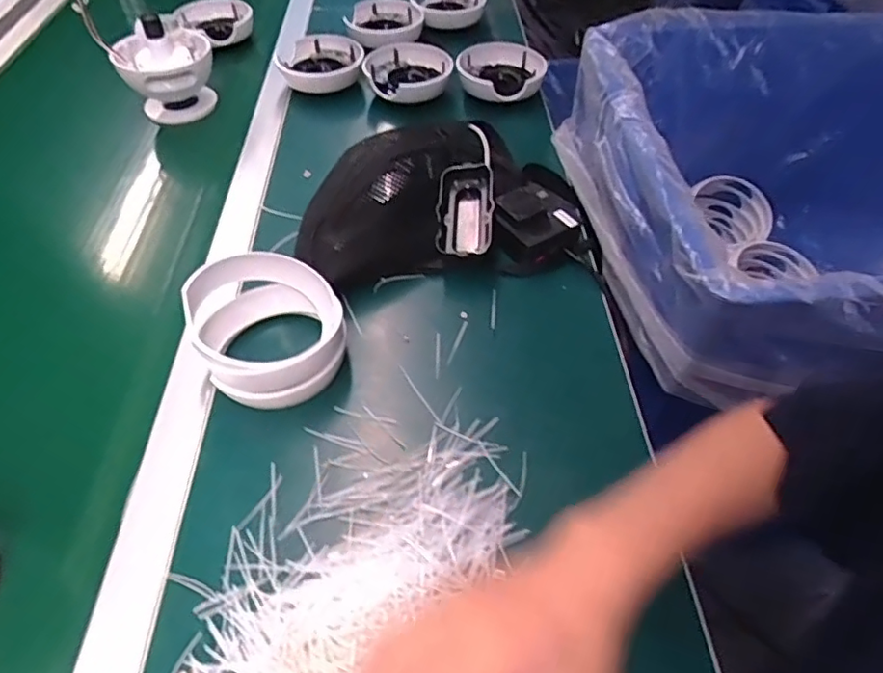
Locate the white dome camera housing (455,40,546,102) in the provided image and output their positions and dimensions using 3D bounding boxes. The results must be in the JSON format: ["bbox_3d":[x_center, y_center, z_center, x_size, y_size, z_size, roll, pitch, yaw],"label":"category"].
[{"bbox_3d":[0.079,-0.351,0.768,0.116,0.037,0.114,1,51,1],"label":"white dome camera housing"}]

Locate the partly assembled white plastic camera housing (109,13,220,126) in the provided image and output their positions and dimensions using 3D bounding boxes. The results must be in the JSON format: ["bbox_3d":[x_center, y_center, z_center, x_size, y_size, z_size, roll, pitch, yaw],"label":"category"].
[{"bbox_3d":[-0.343,-0.334,0.715,0.113,0.114,0.098,-19,53,-14],"label":"partly assembled white plastic camera housing"}]

